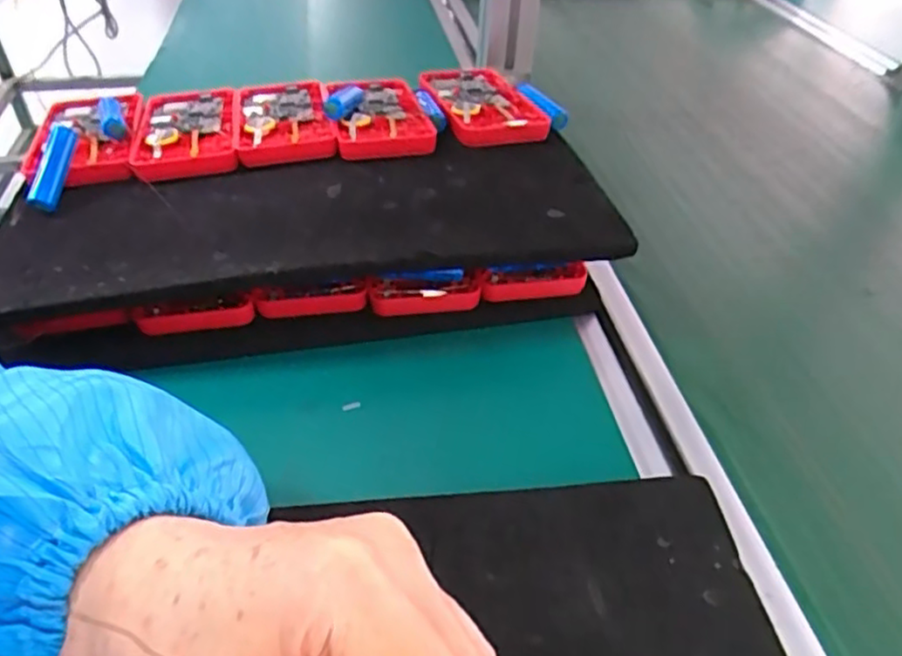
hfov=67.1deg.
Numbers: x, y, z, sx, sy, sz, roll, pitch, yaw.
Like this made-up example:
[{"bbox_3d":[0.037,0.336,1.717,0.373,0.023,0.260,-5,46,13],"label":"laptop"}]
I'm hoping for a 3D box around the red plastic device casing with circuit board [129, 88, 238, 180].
[{"bbox_3d":[-0.170,-0.129,0.439,0.060,0.012,0.120,-8,43,-11],"label":"red plastic device casing with circuit board"}]

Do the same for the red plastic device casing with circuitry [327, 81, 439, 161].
[{"bbox_3d":[-0.049,-0.141,0.450,0.059,0.011,0.105,-7,42,-10],"label":"red plastic device casing with circuitry"}]

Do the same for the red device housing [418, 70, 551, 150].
[{"bbox_3d":[0.020,-0.159,0.480,0.062,0.015,0.114,-12,43,-15],"label":"red device housing"}]

